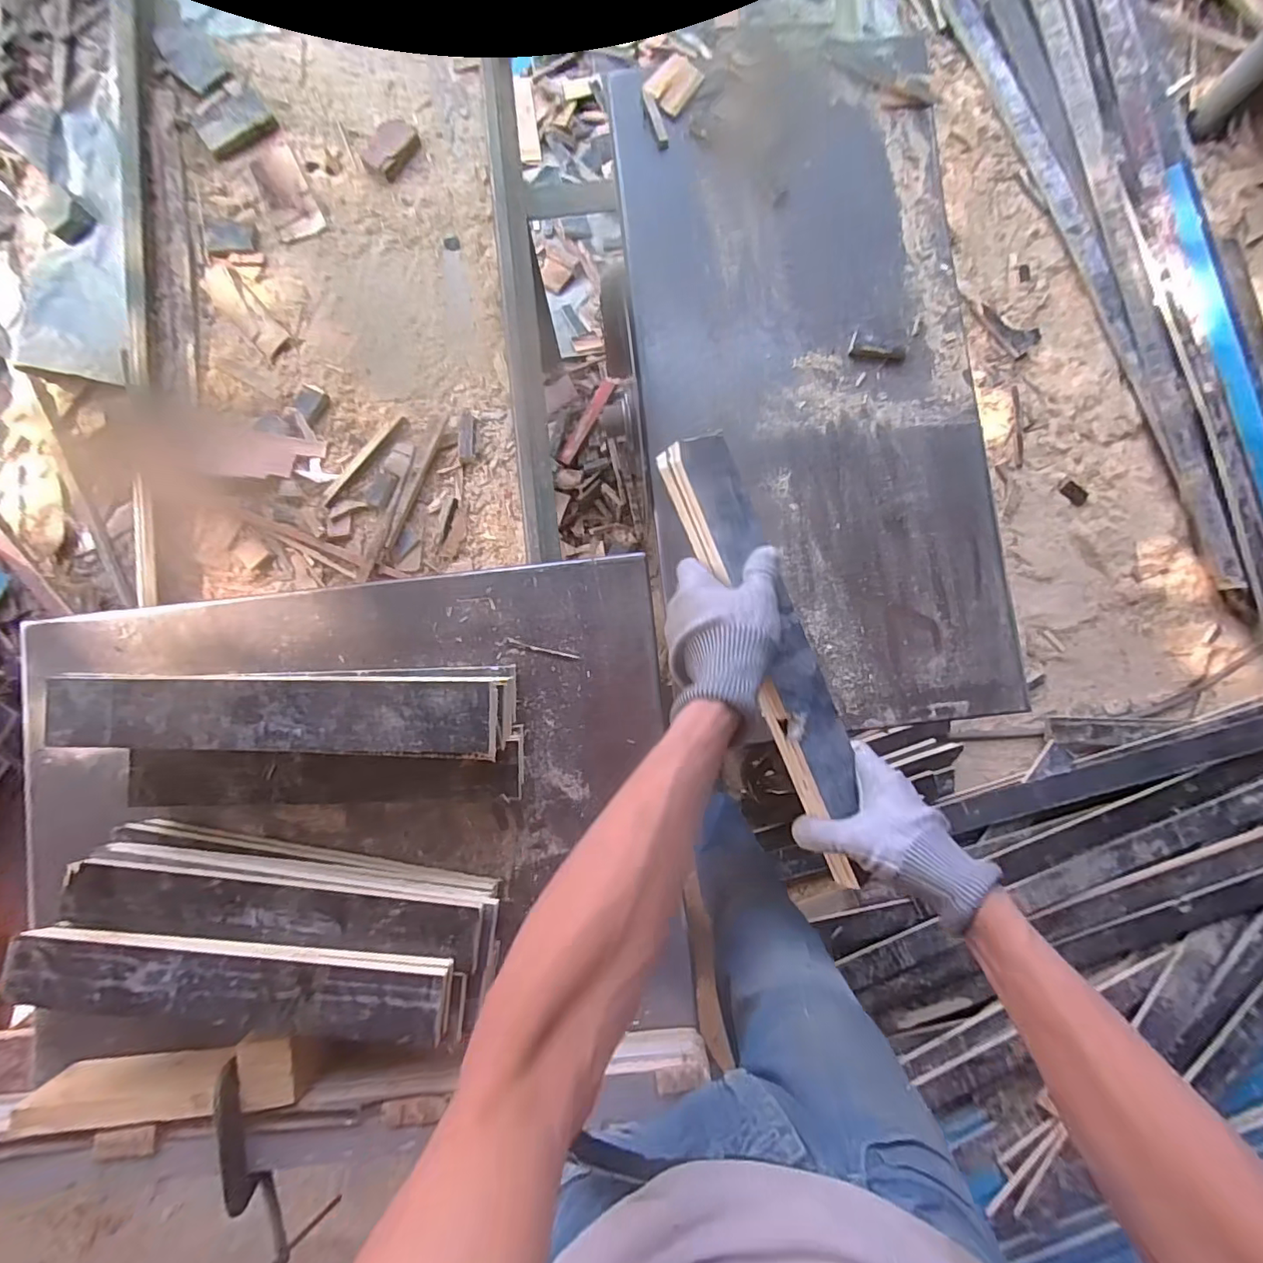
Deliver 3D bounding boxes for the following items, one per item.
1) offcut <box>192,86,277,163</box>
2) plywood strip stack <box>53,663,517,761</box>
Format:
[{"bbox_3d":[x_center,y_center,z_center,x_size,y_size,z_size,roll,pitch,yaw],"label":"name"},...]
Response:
[{"bbox_3d":[-0.534,-0.685,0.743,0.095,0.014,0.076,-37,86,-3],"label":"offcut"},{"bbox_3d":[-0.326,0.078,0.551,0.404,0.131,0.090,1,85,0],"label":"plywood strip stack"}]

